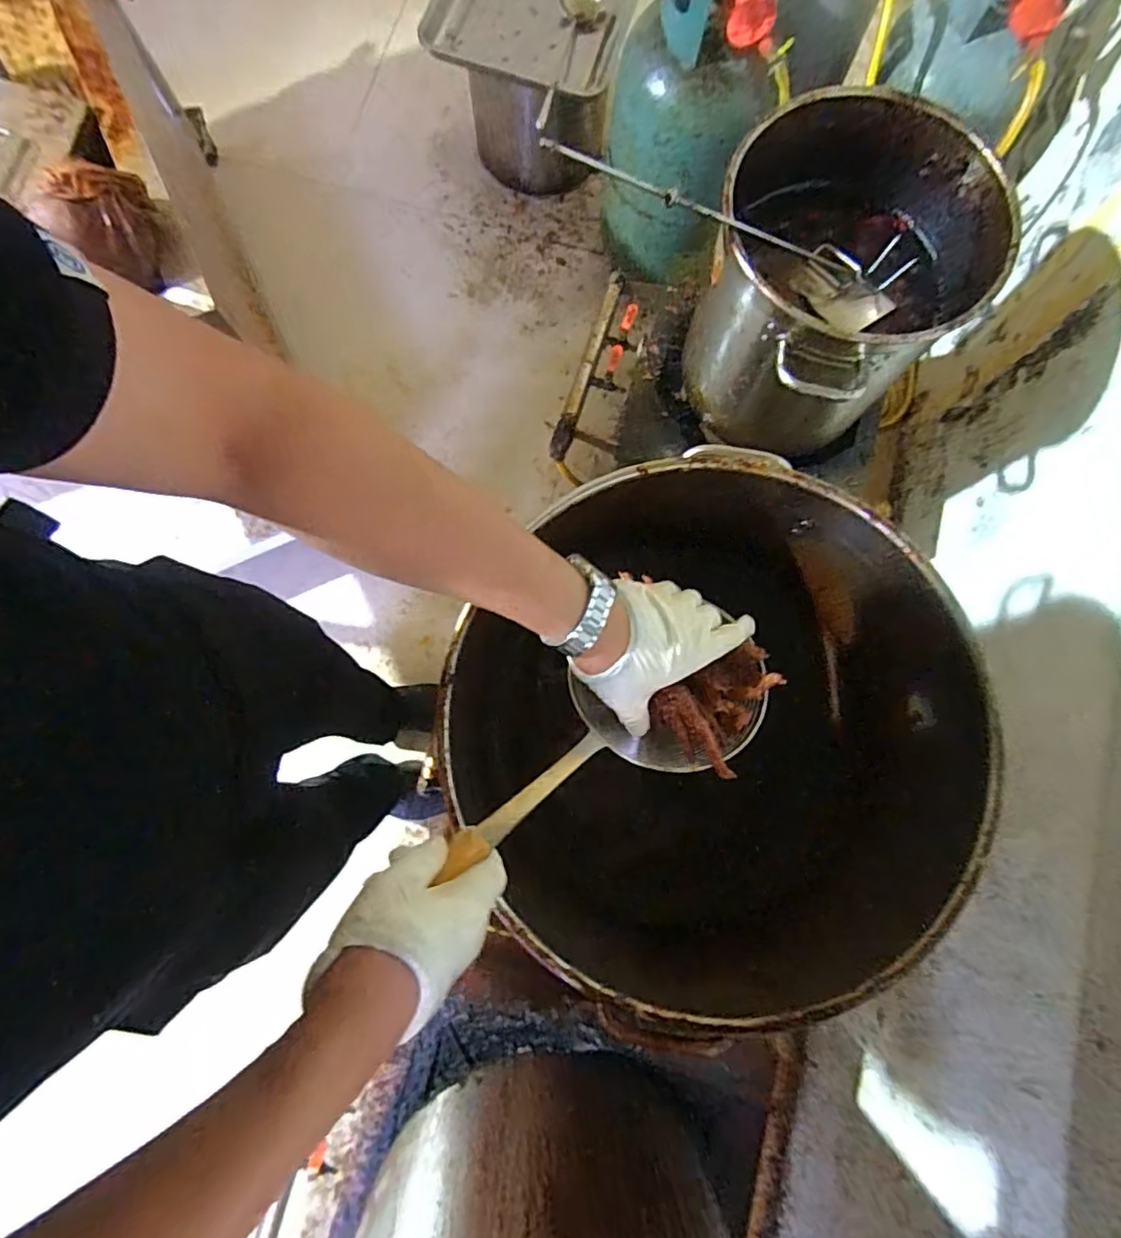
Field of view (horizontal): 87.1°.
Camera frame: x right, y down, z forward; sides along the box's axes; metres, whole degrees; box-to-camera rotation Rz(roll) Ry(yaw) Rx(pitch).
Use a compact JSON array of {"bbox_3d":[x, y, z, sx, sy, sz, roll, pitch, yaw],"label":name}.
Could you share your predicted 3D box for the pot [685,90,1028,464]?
[{"bbox_3d":[0.373,-0.487,0.879,0.349,0.306,0.366,0,80,-1],"label":"pot"}]

